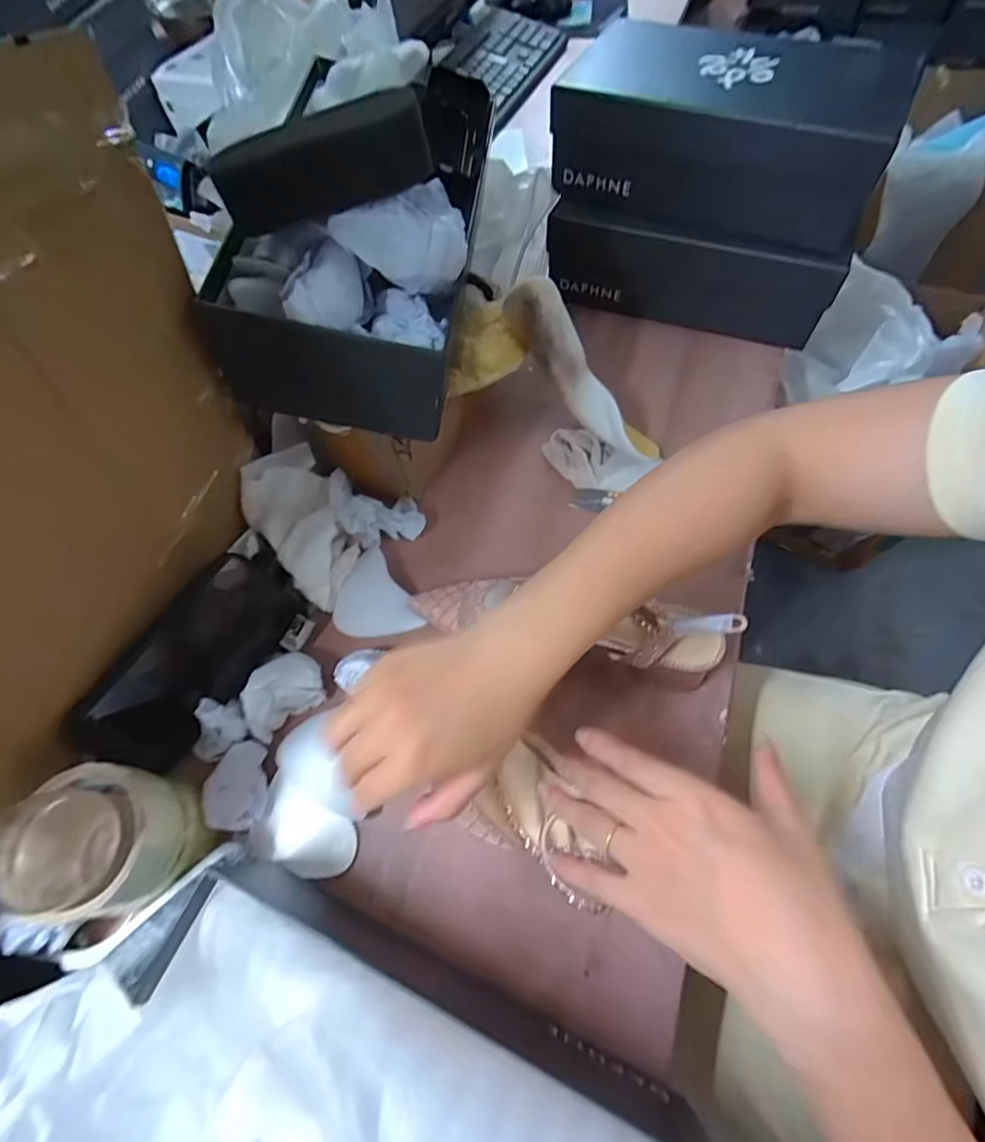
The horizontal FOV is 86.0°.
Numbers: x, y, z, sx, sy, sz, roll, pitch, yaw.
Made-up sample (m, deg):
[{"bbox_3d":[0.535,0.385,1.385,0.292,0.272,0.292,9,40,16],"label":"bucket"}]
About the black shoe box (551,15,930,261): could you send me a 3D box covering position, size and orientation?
[{"bbox_3d":[0.228,-0.438,0.523,0.302,0.100,0.150,24,66,14],"label":"black shoe box"}]

